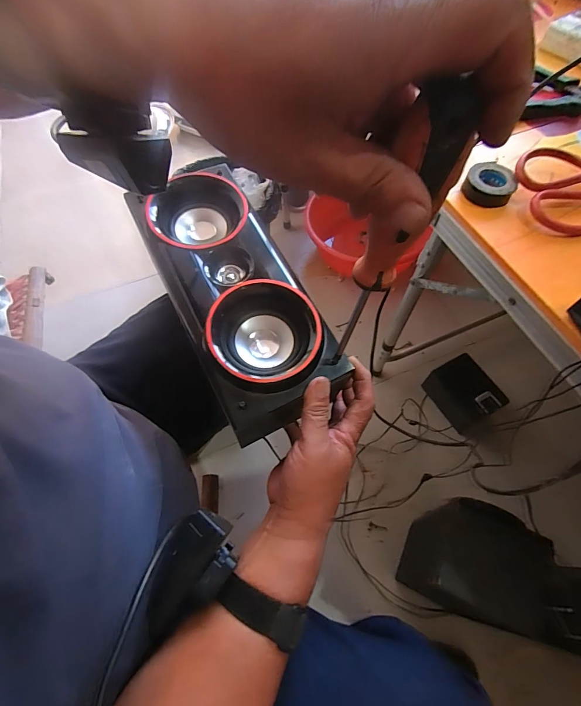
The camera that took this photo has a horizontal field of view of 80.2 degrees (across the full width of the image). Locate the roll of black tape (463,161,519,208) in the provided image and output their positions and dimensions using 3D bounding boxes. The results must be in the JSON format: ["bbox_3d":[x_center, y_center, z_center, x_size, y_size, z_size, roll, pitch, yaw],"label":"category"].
[{"bbox_3d":[0.222,-0.187,0.387,0.051,0.023,0.054,-2,61,3],"label":"roll of black tape"}]

